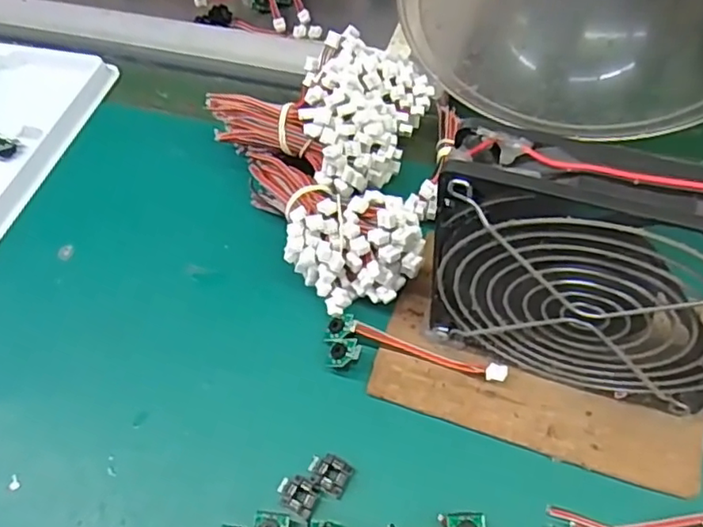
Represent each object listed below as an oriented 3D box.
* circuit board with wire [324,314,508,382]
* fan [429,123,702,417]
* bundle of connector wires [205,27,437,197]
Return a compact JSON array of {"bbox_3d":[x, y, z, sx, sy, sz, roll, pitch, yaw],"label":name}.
[{"bbox_3d":[0.029,0.042,0.288,0.085,0.010,0.013,16,60,15],"label":"circuit board with wire"},{"bbox_3d":[0.095,0.011,0.233,0.124,0.127,0.029,16,60,15],"label":"fan"},{"bbox_3d":[-0.013,-0.089,0.351,0.109,0.058,0.095,22,62,18],"label":"bundle of connector wires"}]

